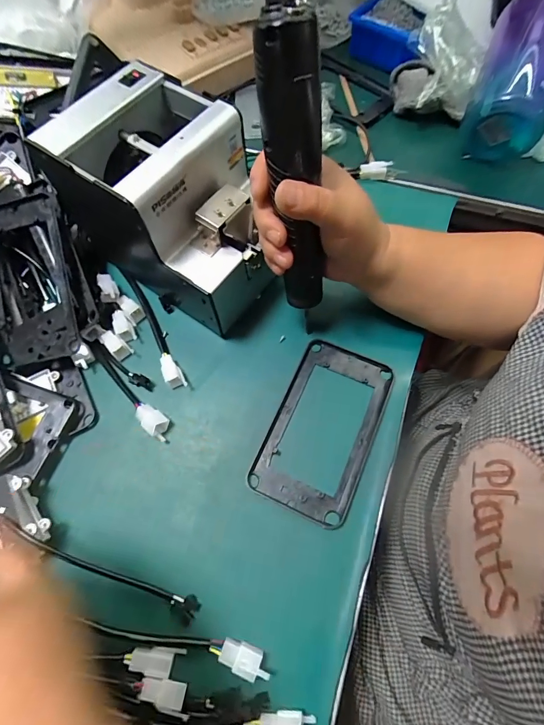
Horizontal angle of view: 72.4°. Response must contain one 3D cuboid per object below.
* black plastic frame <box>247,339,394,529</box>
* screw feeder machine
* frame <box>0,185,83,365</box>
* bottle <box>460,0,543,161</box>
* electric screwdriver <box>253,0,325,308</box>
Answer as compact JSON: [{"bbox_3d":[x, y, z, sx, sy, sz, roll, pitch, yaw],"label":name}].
[{"bbox_3d":[0.048,0.058,0.340,0.087,0.010,0.157,23,70,11],"label":"black plastic frame"},{"bbox_3d":[-0.092,-0.148,0.352,0.198,0.142,0.125,37,73,15],"label":"screw feeder machine"},{"bbox_3d":[-0.240,-0.083,0.364,0.093,0.014,0.167,-15,87,4],"label":"frame"},{"bbox_3d":[0.285,-0.352,0.425,0.094,0.084,0.211,13,92,5],"label":"bottle"},{"bbox_3d":[0.015,-0.141,0.237,0.034,0.219,0.025,-21,40,-9],"label":"electric screwdriver"}]

